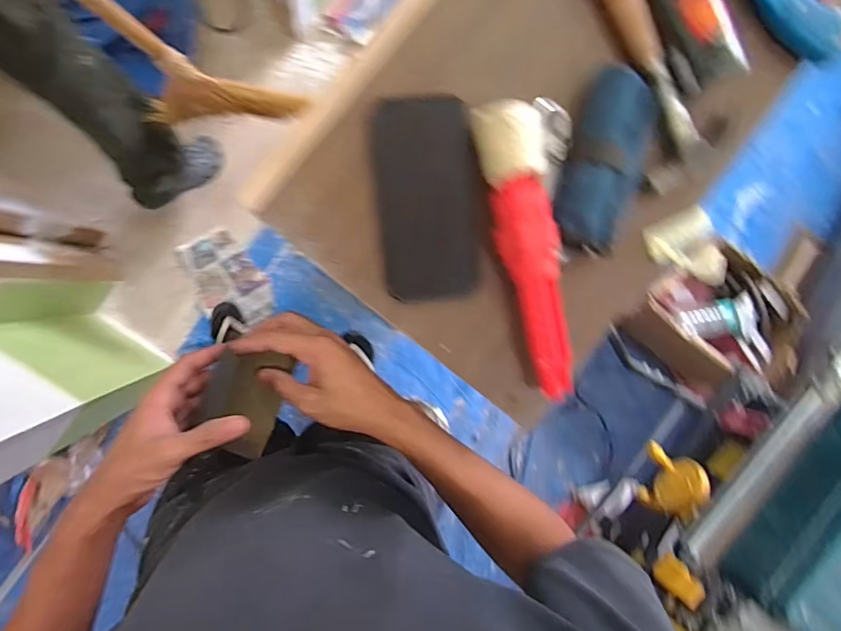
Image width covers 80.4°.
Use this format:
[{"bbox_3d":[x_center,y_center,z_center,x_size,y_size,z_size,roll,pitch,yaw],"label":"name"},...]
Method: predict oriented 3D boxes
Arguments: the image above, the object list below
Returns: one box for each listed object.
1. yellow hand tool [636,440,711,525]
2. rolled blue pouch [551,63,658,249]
[{"bbox_3d":[0.476,0.321,0.939,0.048,0.122,0.120,20,90,-9],"label":"yellow hand tool"},{"bbox_3d":[0.157,-0.129,0.426,0.063,0.051,0.148,18,91,-9],"label":"rolled blue pouch"}]

